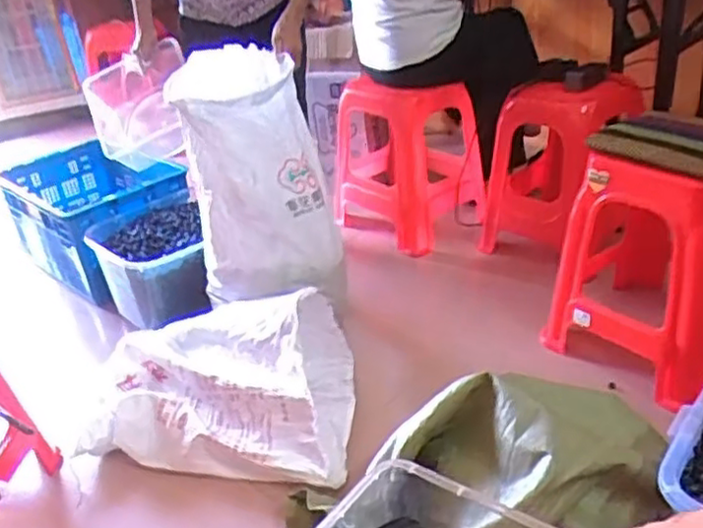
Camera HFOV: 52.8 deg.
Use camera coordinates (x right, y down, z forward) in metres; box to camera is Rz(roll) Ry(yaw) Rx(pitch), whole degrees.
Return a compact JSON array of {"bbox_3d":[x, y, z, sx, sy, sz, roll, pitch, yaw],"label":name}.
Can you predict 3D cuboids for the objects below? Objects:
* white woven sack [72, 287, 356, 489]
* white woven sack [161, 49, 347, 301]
[{"bbox_3d":[-0.283,0.235,1.430,0.544,0.261,0.326,-1,29,10],"label":"white woven sack"},{"bbox_3d":[-0.201,-0.208,1.501,0.296,0.418,0.288,-10,29,-6],"label":"white woven sack"}]

